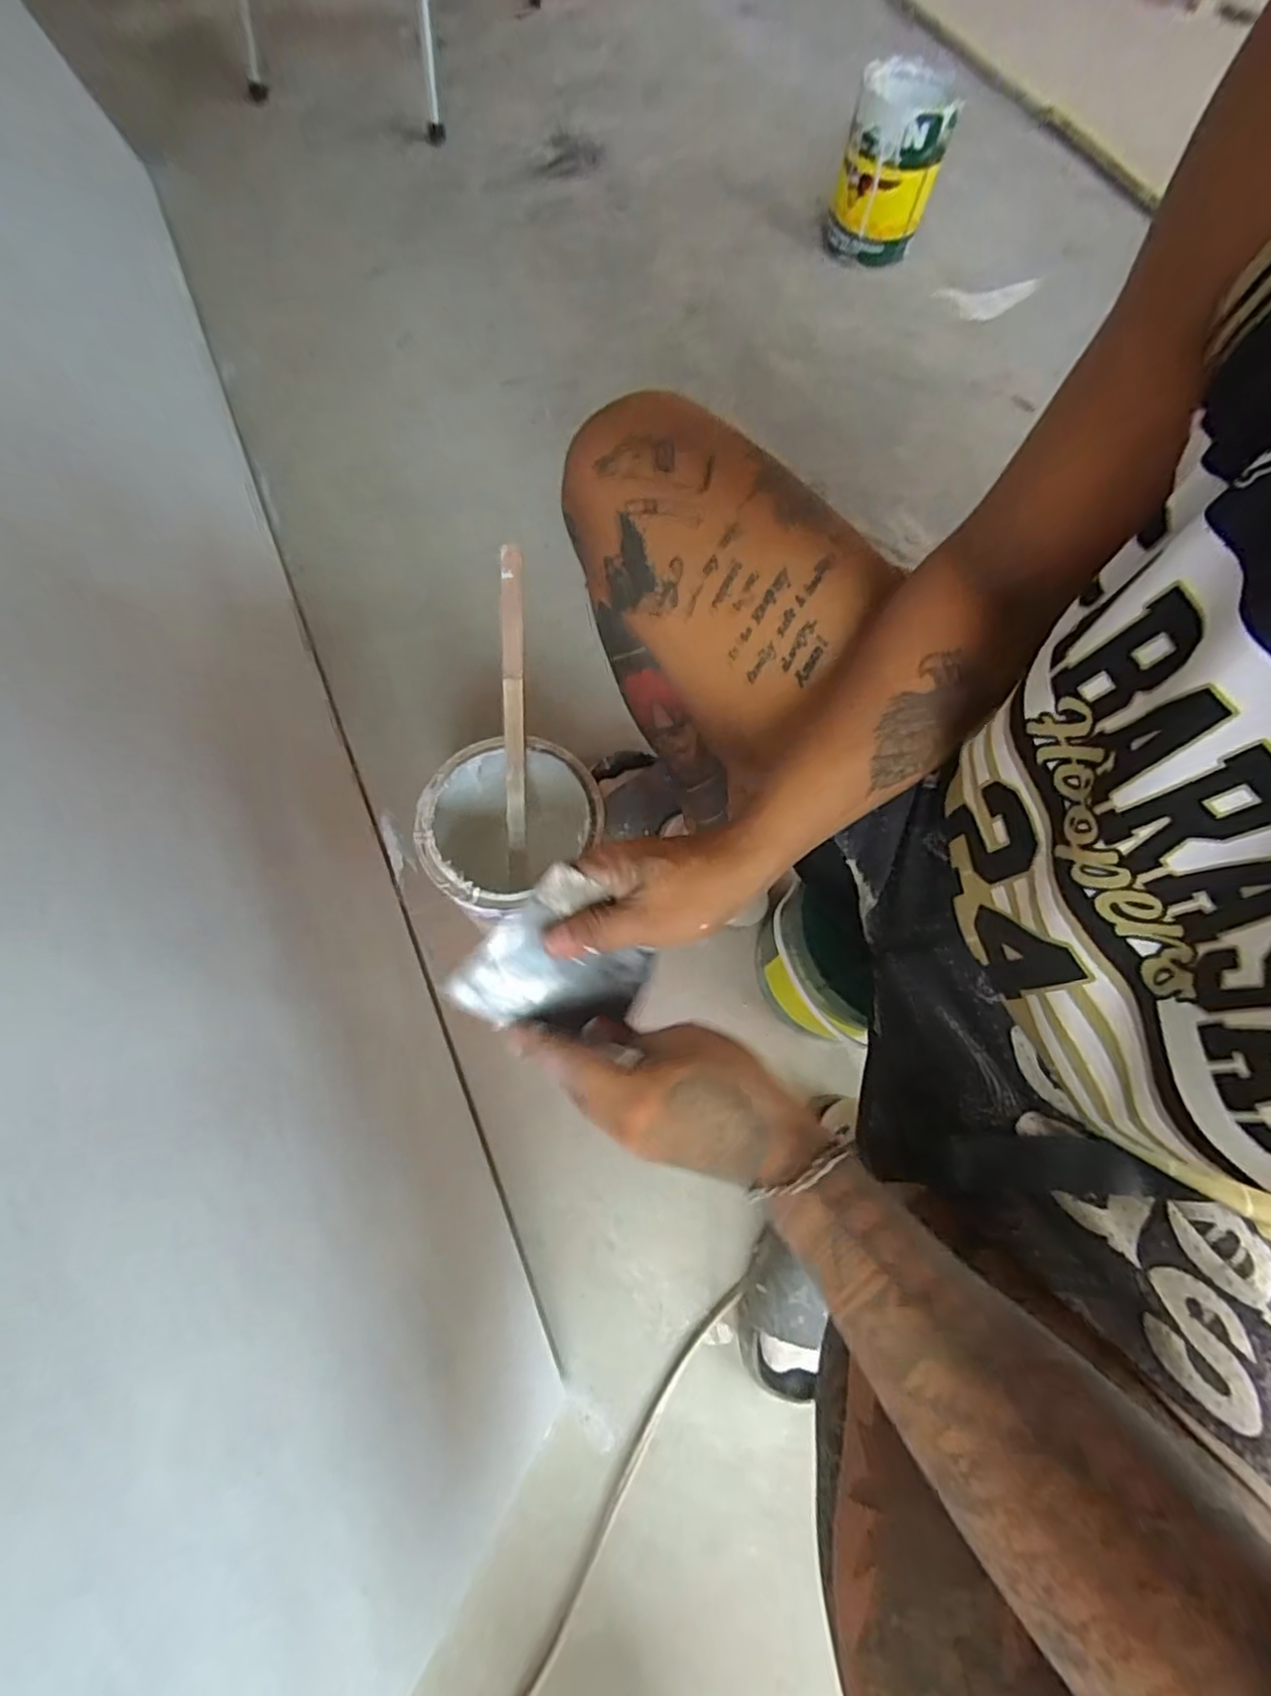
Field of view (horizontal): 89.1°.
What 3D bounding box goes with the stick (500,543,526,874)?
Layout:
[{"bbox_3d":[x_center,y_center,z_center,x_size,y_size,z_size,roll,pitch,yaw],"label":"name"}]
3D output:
[{"bbox_3d":[-0.105,-0.096,0.560,0.017,0.309,0.014,10,42,2],"label":"stick"}]

